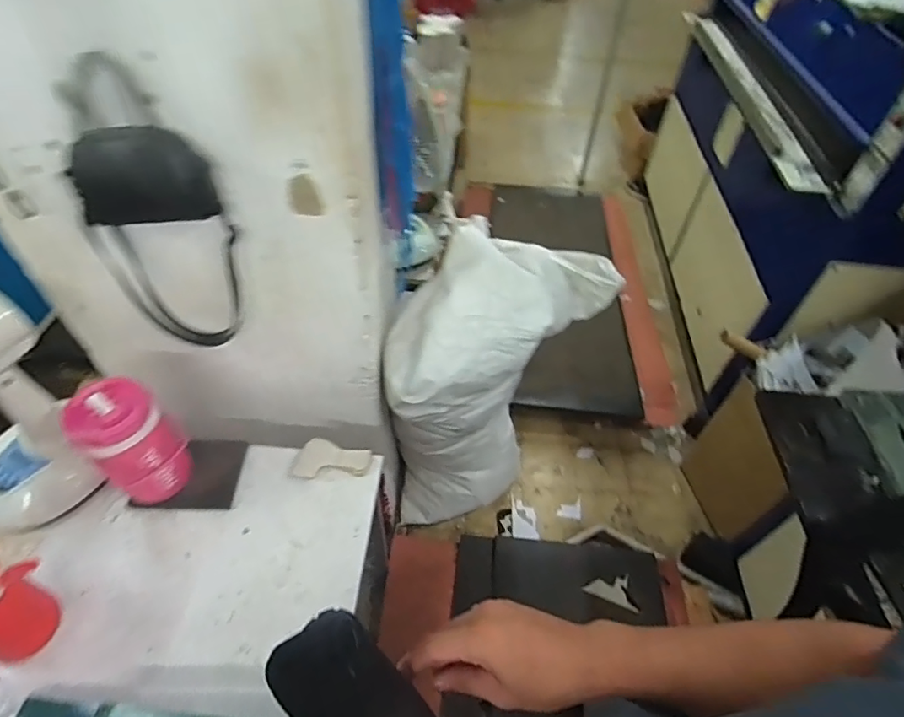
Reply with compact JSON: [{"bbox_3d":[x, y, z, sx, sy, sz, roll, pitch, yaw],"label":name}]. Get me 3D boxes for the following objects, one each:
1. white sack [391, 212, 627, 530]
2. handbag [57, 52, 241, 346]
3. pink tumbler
[{"bbox_3d":[0.115,0.127,1.499,0.586,1.067,0.317,-12,50,-13],"label":"white sack"},{"bbox_3d":[-0.487,-0.209,0.888,0.235,0.505,0.070,6,48,3],"label":"handbag"},{"bbox_3d":[-0.612,0.164,1.003,0.133,0.268,0.139,1,48,-2],"label":"pink tumbler"}]

